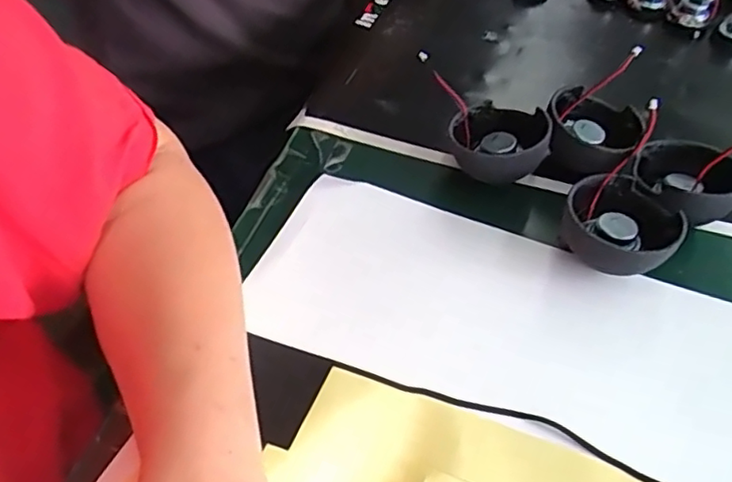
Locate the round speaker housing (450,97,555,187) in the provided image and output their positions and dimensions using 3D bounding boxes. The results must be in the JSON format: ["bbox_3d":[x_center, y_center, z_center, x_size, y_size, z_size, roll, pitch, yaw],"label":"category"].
[{"bbox_3d":[0.082,-0.061,0.389,0.059,0.041,0.059,2,48,-2],"label":"round speaker housing"}]

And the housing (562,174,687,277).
[{"bbox_3d":[0.144,-0.006,0.351,0.062,0.037,0.054,30,53,22],"label":"housing"}]

